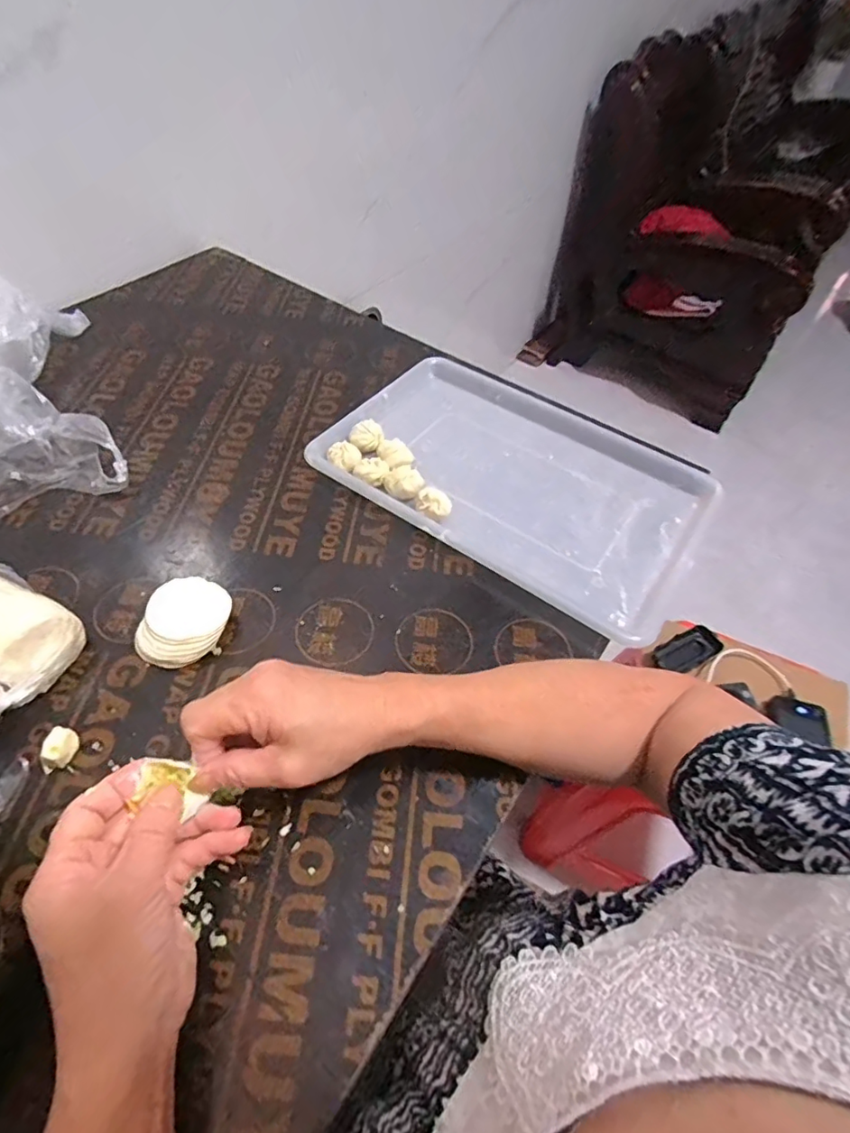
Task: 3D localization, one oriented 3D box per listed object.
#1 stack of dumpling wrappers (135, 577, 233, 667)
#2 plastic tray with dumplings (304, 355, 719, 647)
[{"bbox_3d":[-0.189,0.044,0.425,0.058,0.028,0.071,19,54,10],"label":"stack of dumpling wrappers"},{"bbox_3d":[0.093,-0.096,0.556,0.362,0.033,0.247,32,57,18],"label":"plastic tray with dumplings"}]

